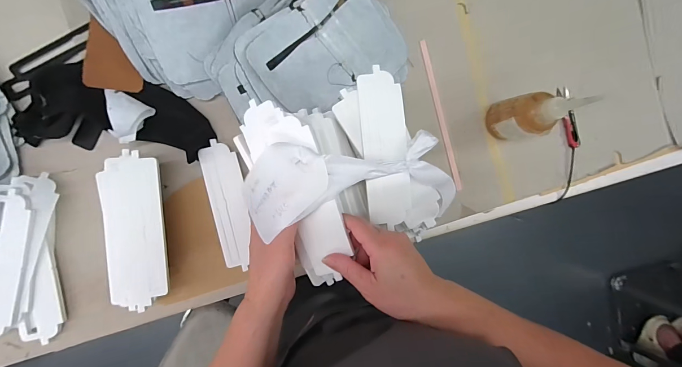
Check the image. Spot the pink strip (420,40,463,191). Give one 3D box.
[{"bbox_3d":[0.164,-0.109,0.520,0.009,0.010,0.246,-16,96,-7],"label":"pink strip"}]

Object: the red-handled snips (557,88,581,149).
[{"bbox_3d":[0.389,-0.113,0.543,0.022,0.010,0.104,-16,96,-7],"label":"red-handled snips"}]

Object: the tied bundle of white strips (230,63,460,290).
[{"bbox_3d":[0.006,-0.008,0.364,0.220,0.068,0.211,-20,96,-6],"label":"tied bundle of white strips"}]

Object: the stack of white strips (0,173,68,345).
[{"bbox_3d":[-0.422,0.100,0.417,0.095,0.035,0.215,-1,94,-9],"label":"stack of white strips"}]

